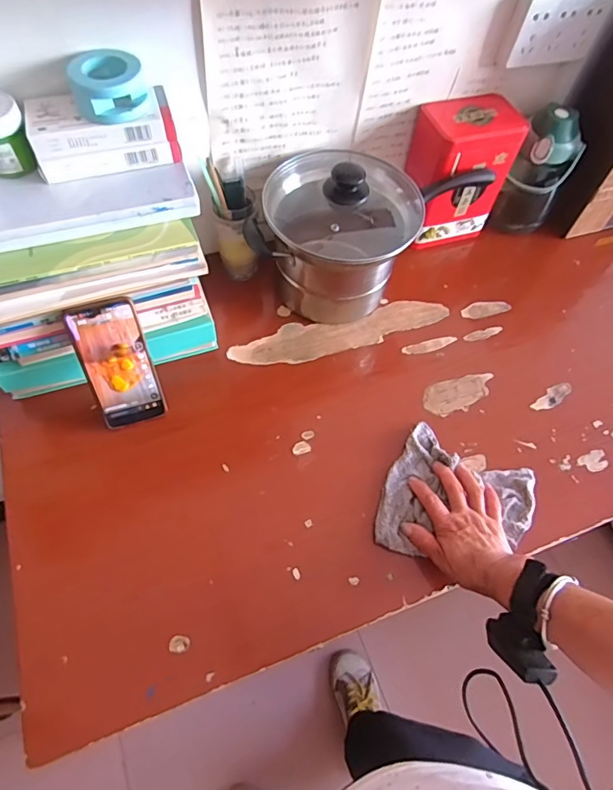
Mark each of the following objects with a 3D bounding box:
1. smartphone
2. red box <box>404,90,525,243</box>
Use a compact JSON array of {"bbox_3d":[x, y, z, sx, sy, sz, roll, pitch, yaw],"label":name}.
[{"bbox_3d":[-0.227,-0.034,0.587,0.077,0.168,0.009,-14,35,-12],"label":"smartphone"},{"bbox_3d":[0.234,-0.344,0.779,0.138,0.212,0.101,-16,63,-13],"label":"red box"}]

